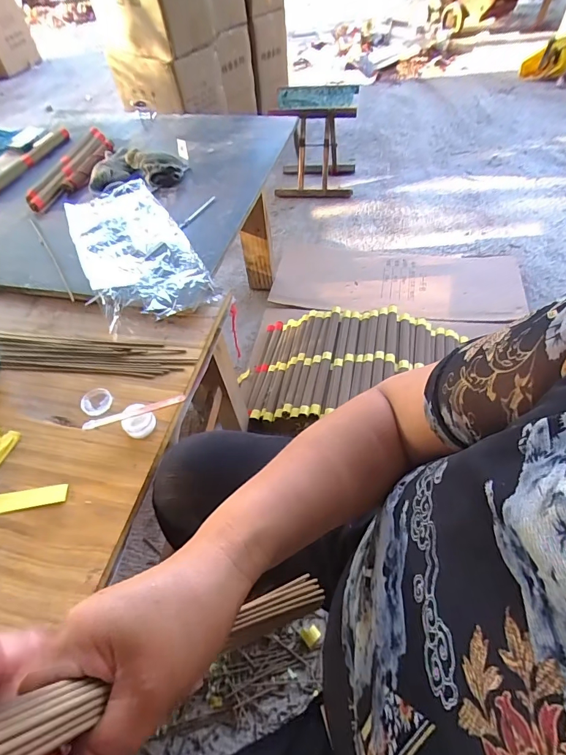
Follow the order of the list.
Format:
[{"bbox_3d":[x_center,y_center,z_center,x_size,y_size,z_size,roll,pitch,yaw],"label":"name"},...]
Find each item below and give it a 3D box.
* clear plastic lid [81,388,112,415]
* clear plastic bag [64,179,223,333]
[{"bbox_3d":[-0.242,0.030,0.519,0.039,0.008,0.039,-2,54,3],"label":"clear plastic lid"},{"bbox_3d":[-0.261,-0.229,0.700,0.169,0.037,0.388,-26,56,-13],"label":"clear plastic bag"}]

